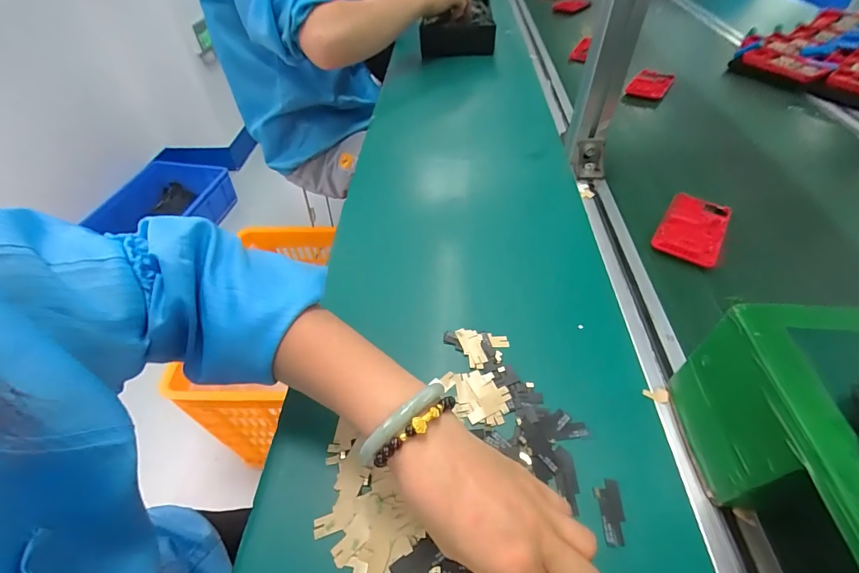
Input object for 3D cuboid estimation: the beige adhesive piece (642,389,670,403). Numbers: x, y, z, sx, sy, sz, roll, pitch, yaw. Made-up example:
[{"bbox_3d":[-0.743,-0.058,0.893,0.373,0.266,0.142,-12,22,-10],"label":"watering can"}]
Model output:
[{"bbox_3d":[0.183,0.088,0.313,0.019,0.004,0.010,-3,49,2],"label":"beige adhesive piece"}]

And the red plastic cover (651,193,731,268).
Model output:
[{"bbox_3d":[0.300,-0.069,0.440,0.062,0.010,0.119,28,55,24],"label":"red plastic cover"}]

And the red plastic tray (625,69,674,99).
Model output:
[{"bbox_3d":[0.397,-0.363,0.695,0.060,0.013,0.117,27,54,23],"label":"red plastic tray"}]

